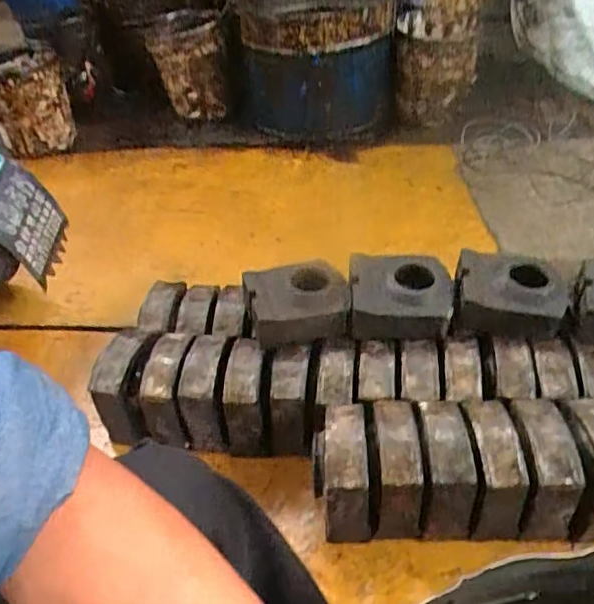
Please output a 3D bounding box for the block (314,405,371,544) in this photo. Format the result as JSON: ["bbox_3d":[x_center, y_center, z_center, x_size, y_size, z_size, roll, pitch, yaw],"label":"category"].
[{"bbox_3d":[0.069,0.276,0.923,0.080,0.181,0.165,-2,41,-1],"label":"block"}]

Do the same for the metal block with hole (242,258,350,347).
[{"bbox_3d":[-0.001,0.006,1.047,0.190,0.115,0.110,-3,39,2],"label":"metal block with hole"}]

